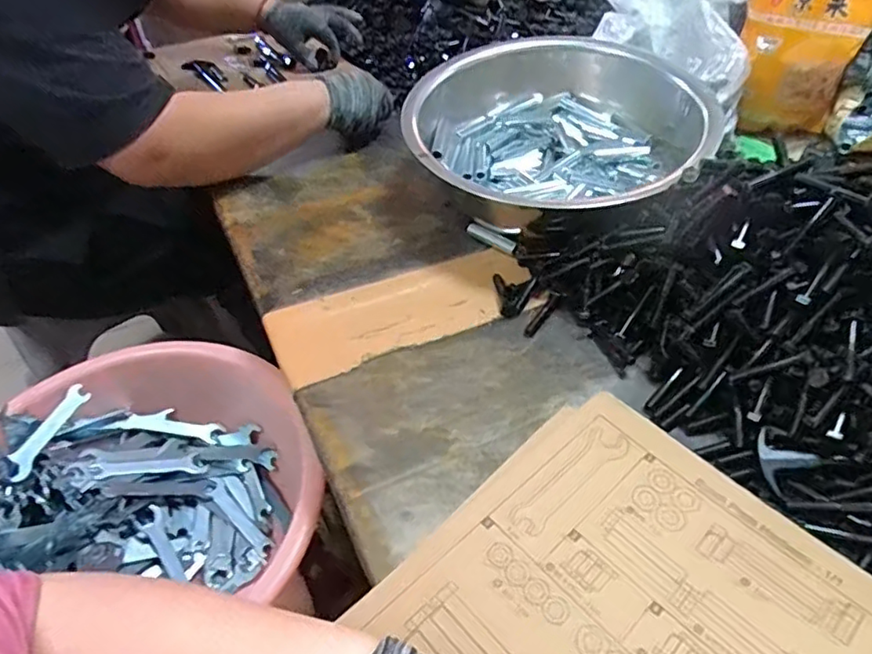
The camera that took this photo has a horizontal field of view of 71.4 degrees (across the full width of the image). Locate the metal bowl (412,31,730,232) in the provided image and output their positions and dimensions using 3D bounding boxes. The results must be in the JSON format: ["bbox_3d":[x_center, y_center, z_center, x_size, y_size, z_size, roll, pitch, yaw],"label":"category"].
[{"bbox_3d":[0.146,-0.235,0.744,0.332,0.139,0.332,17,48,17],"label":"metal bowl"}]

